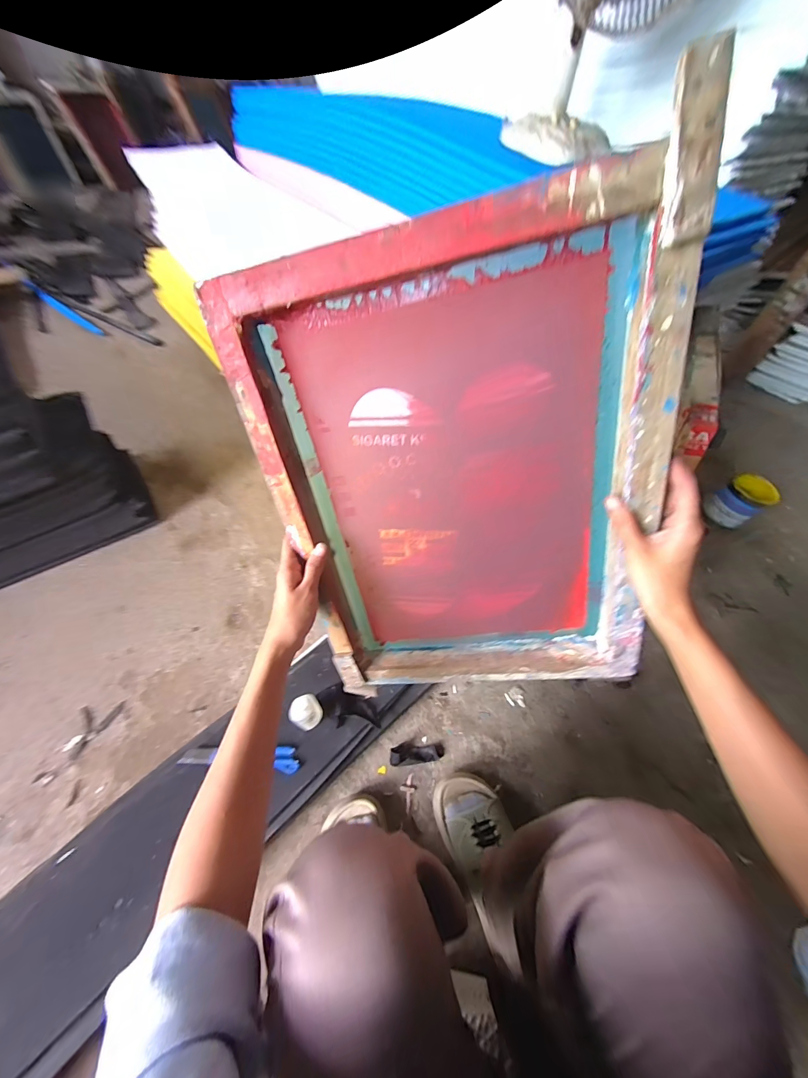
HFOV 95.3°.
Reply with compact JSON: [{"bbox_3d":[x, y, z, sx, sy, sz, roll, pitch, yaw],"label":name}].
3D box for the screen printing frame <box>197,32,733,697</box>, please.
[{"bbox_3d":[0.055,-0.030,0.366,0.343,0.450,0.055,-8,29,13],"label":"screen printing frame"}]

